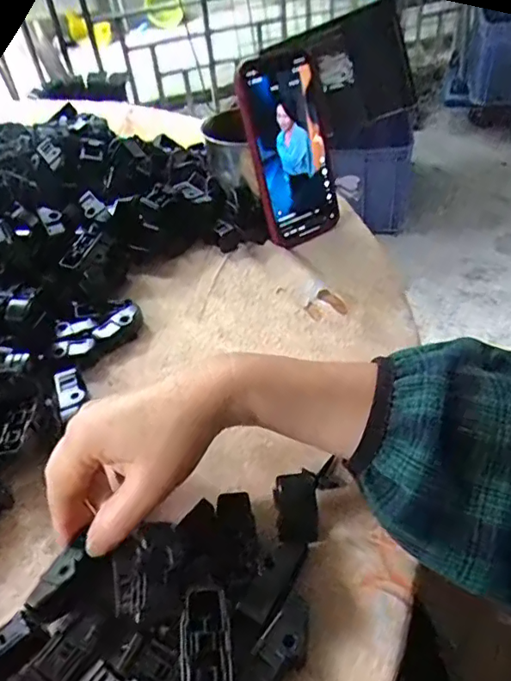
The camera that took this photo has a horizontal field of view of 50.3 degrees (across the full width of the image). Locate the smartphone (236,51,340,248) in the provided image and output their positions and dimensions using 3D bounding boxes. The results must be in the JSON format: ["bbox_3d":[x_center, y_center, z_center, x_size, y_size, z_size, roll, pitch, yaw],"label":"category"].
[{"bbox_3d":[0.030,-0.167,0.485,0.074,0.154,0.017,-29,30,-19],"label":"smartphone"}]

